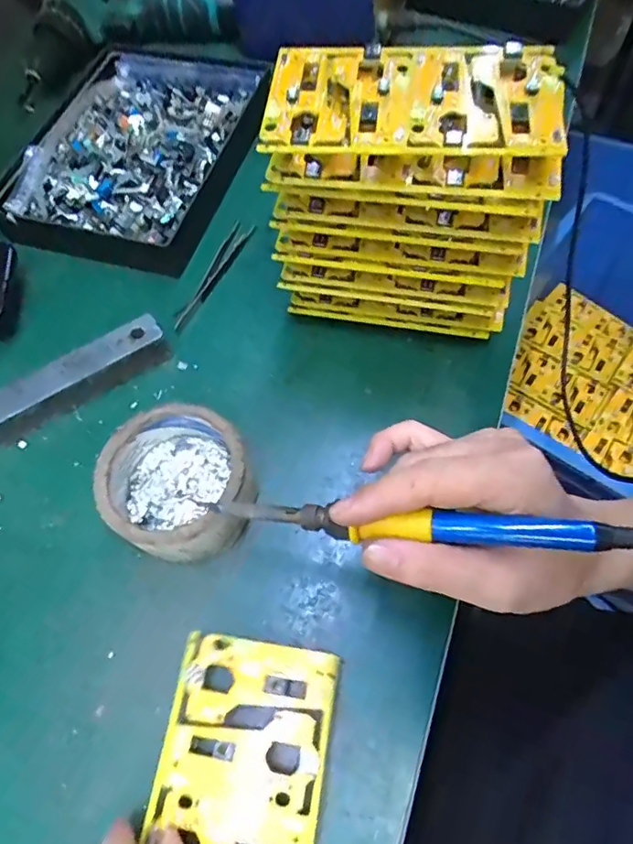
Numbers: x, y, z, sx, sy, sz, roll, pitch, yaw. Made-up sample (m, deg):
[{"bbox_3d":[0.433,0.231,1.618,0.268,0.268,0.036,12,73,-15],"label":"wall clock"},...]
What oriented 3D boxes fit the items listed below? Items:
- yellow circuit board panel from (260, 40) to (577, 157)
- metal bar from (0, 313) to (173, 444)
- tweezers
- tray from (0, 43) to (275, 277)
[{"bbox_3d":[0.047,-0.158,0.268,0.143,0.014,0.079,4,63,7],"label":"yellow circuit board panel"},{"bbox_3d":[-0.168,-0.029,0.374,0.136,0.028,0.024,-30,64,-11],"label":"metal bar"},{"bbox_3d":[-0.080,-0.115,0.422,0.019,0.006,0.108,21,66,15],"label":"tweezers"},{"bbox_3d":[-0.152,-0.245,0.477,0.175,0.028,0.240,13,65,11],"label":"tray"}]

